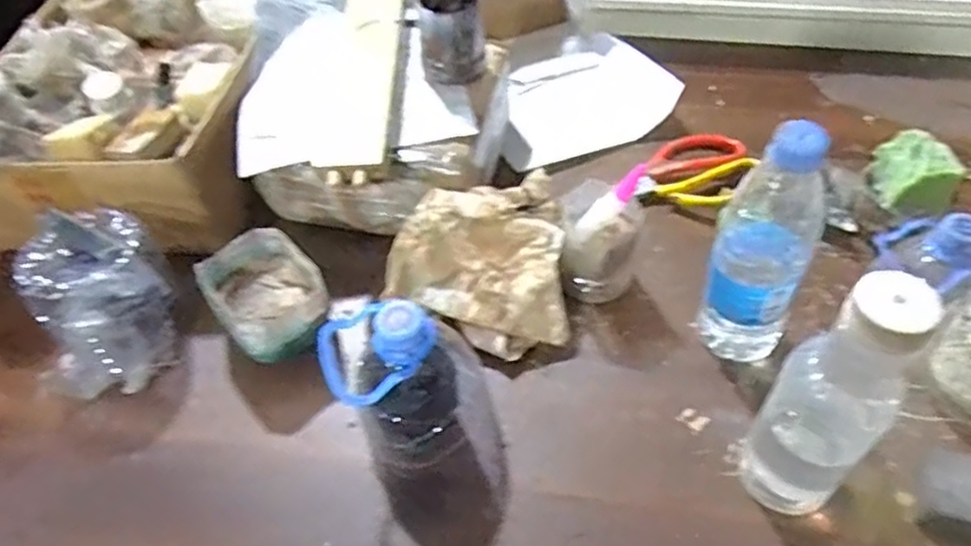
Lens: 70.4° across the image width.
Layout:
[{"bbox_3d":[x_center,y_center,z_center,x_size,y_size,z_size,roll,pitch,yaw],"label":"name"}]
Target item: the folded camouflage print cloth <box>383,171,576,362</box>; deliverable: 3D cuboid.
[{"bbox_3d":[-0.006,-0.004,0.578,0.153,0.077,0.131,-14,55,-5],"label":"folded camouflage print cloth"}]

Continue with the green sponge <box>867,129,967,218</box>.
[{"bbox_3d":[0.366,-0.083,0.582,0.055,0.046,0.071,-2,54,3],"label":"green sponge"}]

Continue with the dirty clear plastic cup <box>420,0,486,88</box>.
[{"bbox_3d":[-0.031,-0.221,0.632,0.060,0.086,0.051,-7,54,0],"label":"dirty clear plastic cup"}]

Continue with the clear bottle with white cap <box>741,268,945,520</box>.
[{"bbox_3d":[0.210,0.085,0.419,0.054,0.215,0.061,-33,58,-18],"label":"clear bottle with white cap"}]

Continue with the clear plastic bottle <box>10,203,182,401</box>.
[{"bbox_3d":[-0.325,0.026,0.584,0.098,0.113,0.120,-7,54,0],"label":"clear plastic bottle"}]

